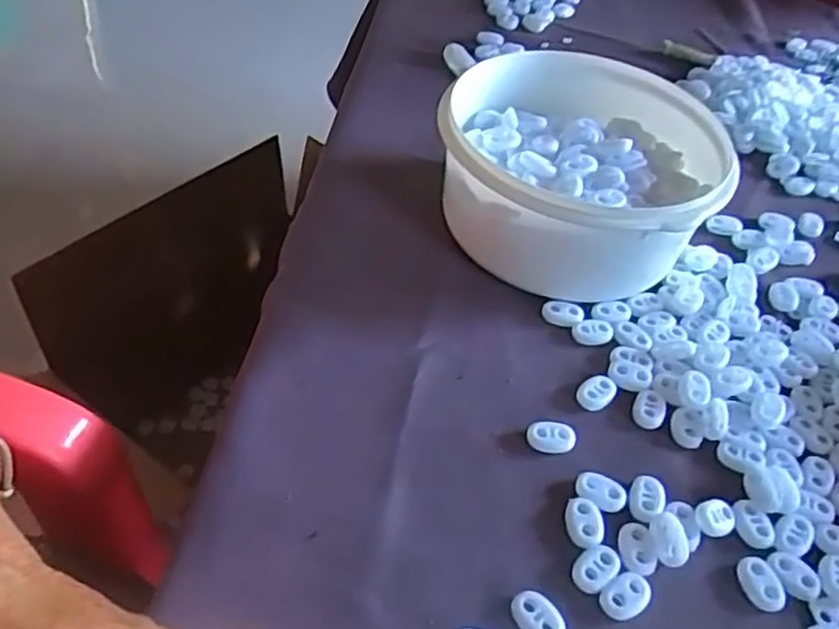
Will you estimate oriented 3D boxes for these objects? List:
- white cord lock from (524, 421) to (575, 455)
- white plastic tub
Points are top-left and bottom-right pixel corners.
[{"bbox_3d":[0.062,0.058,0.345,0.022,0.009,0.013,9,46,3],"label":"white cord lock"},{"bbox_3d":[0.092,-0.079,0.433,0.154,0.077,0.150,3,46,-3],"label":"white plastic tub"}]

